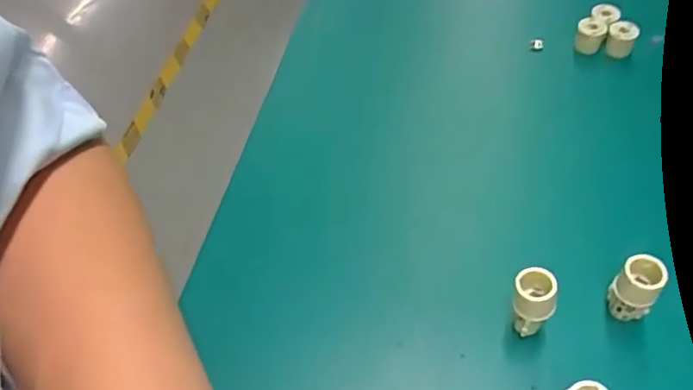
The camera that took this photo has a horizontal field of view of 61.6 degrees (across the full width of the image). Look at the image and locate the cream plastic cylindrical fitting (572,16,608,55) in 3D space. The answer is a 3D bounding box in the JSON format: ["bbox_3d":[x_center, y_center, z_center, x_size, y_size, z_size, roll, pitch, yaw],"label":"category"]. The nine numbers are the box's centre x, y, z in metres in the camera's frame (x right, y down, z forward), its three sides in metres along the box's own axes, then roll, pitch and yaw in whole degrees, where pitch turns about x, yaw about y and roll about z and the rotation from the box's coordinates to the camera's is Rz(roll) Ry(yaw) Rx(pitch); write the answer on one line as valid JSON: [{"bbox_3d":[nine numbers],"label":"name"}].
[{"bbox_3d":[0.181,-0.119,0.432,0.020,0.022,0.020,20,56,16],"label":"cream plastic cylindrical fitting"}]

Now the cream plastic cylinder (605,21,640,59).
[{"bbox_3d":[0.203,-0.116,0.430,0.020,0.022,0.020,24,57,19],"label":"cream plastic cylinder"}]

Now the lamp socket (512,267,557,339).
[{"bbox_3d":[0.094,0.055,0.291,0.019,0.041,0.019,5,42,18],"label":"lamp socket"}]

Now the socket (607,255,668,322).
[{"bbox_3d":[0.144,0.048,0.292,0.017,0.040,0.017,5,53,6],"label":"socket"}]

